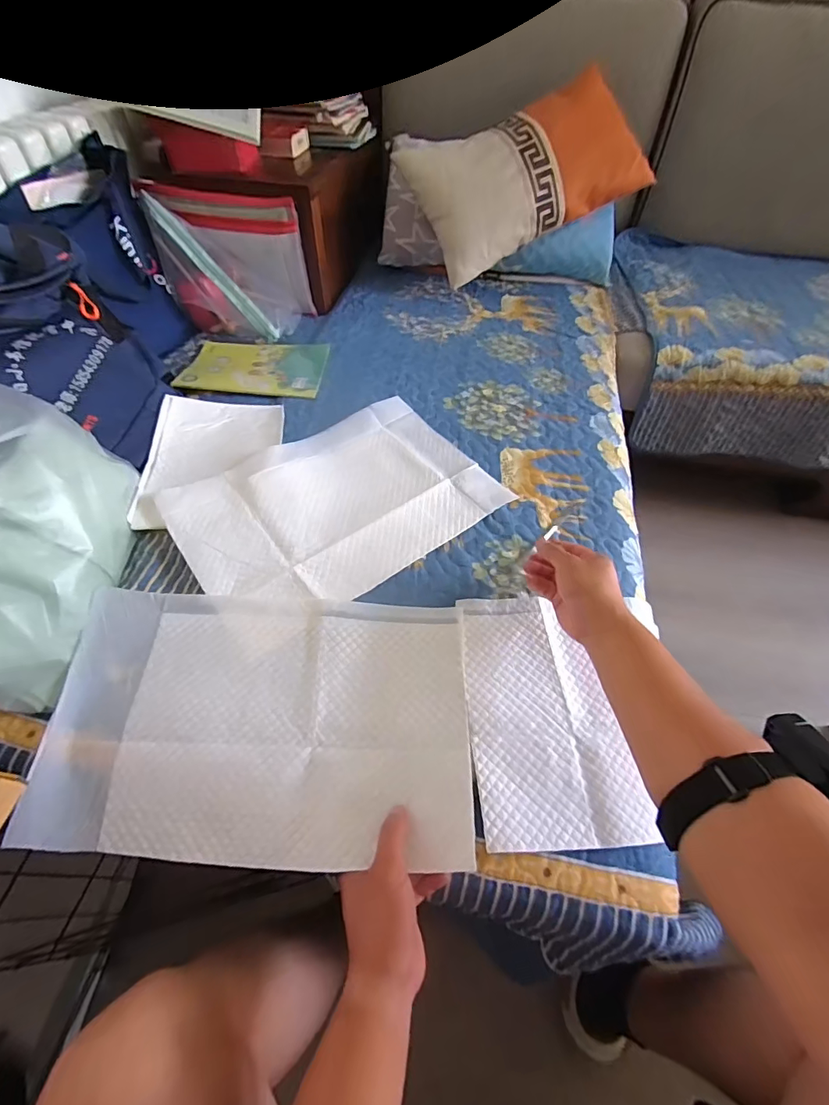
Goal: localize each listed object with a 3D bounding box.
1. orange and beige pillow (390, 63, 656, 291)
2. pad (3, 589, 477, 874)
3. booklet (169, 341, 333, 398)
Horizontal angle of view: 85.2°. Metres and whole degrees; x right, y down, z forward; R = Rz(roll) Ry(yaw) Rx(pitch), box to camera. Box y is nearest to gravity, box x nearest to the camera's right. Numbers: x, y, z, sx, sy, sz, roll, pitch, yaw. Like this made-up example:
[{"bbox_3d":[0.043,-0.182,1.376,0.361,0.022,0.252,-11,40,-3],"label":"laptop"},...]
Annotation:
[{"bbox_3d":[0.254,-0.875,1.026,0.501,0.079,0.303,-27,97,-1],"label":"orange and beige pillow"},{"bbox_3d":[-0.158,0.174,0.482,0.421,0.044,0.255,2,53,0],"label":"pad"},{"bbox_3d":[-0.307,-0.362,0.875,0.260,0.007,0.186,2,53,-1],"label":"booklet"}]

